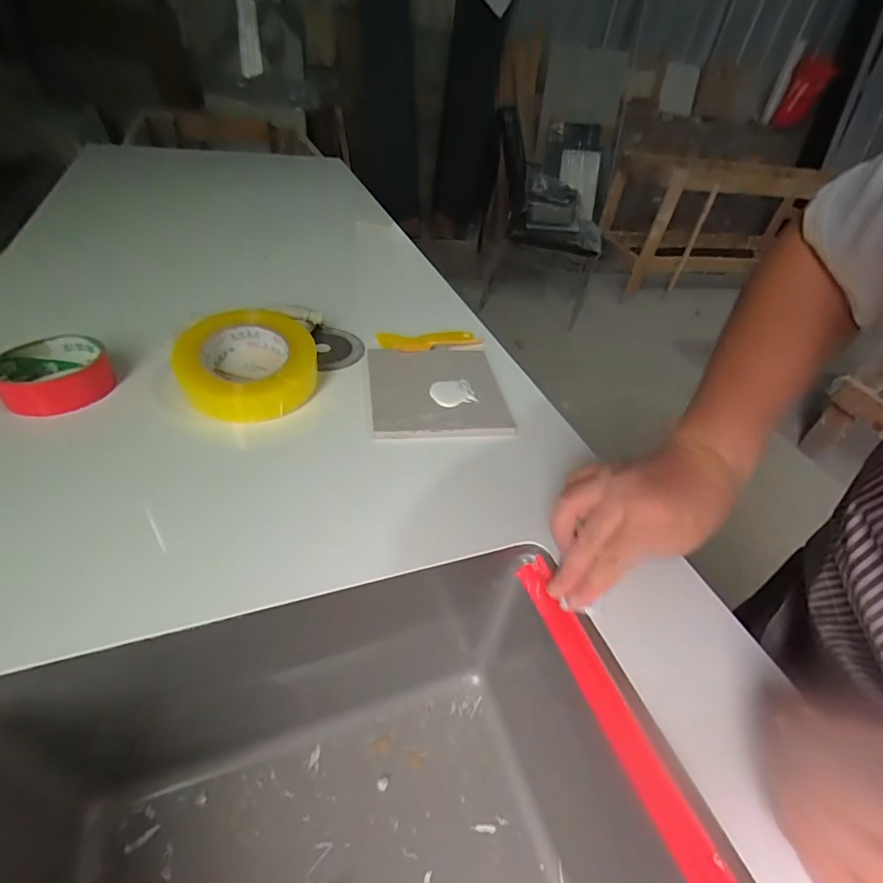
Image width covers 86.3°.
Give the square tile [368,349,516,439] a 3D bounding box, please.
[{"bbox_3d":[-0.005,-0.060,0.511,0.143,0.013,0.149,-3,40,-13],"label":"square tile"}]

